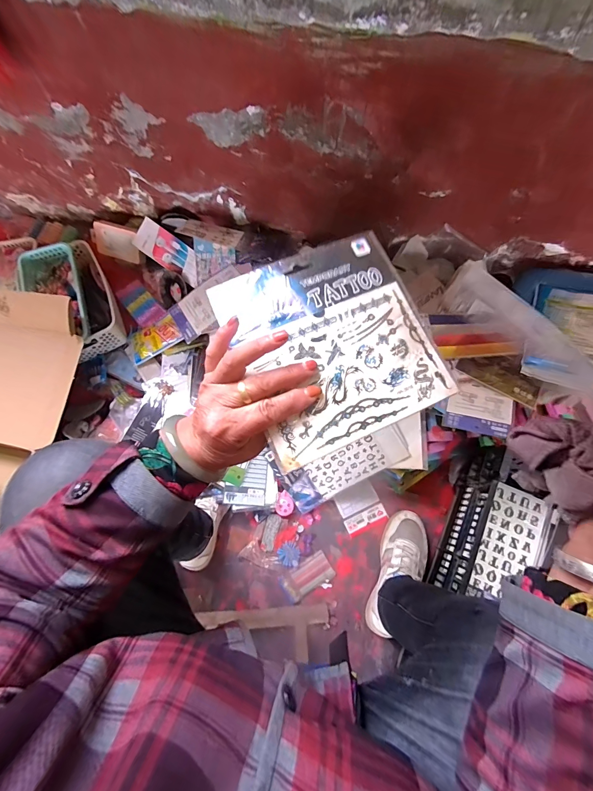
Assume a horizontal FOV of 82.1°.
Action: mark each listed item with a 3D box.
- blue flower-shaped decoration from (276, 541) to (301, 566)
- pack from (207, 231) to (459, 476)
[{"bbox_3d":[-0.015,0.341,0.728,0.044,0.007,0.048,-33,76,-8],"label":"blue flower-shaped decoration"},{"bbox_3d":[0.032,-0.049,0.289,0.162,0.004,0.169,-24,77,-10],"label":"pack"}]

